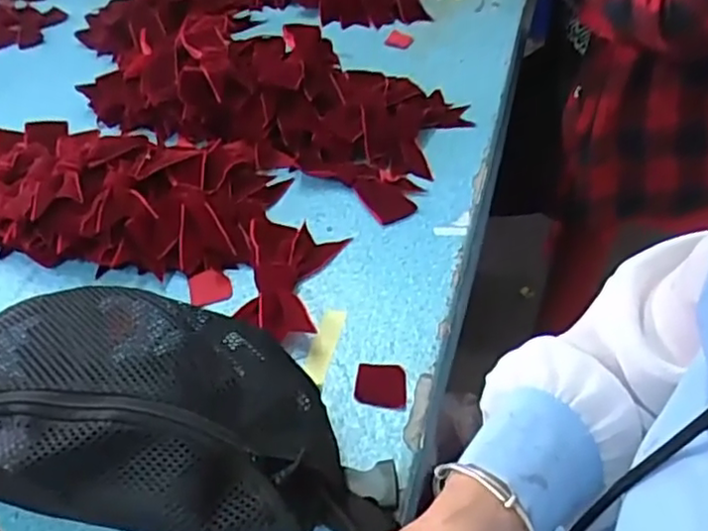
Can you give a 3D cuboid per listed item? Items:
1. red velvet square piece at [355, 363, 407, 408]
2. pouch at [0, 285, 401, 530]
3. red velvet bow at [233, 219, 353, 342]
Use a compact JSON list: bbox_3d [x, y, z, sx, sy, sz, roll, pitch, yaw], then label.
[{"bbox_3d":[0.018,0.079,0.453,0.035,0.004,0.036,2,43,9],"label":"red velvet square piece"},{"bbox_3d":[-0.132,0.089,0.404,0.248,0.085,0.155,9,44,17],"label":"pouch"},{"bbox_3d":[-0.055,0.007,0.527,0.076,0.023,0.127,5,43,13],"label":"red velvet bow"}]

